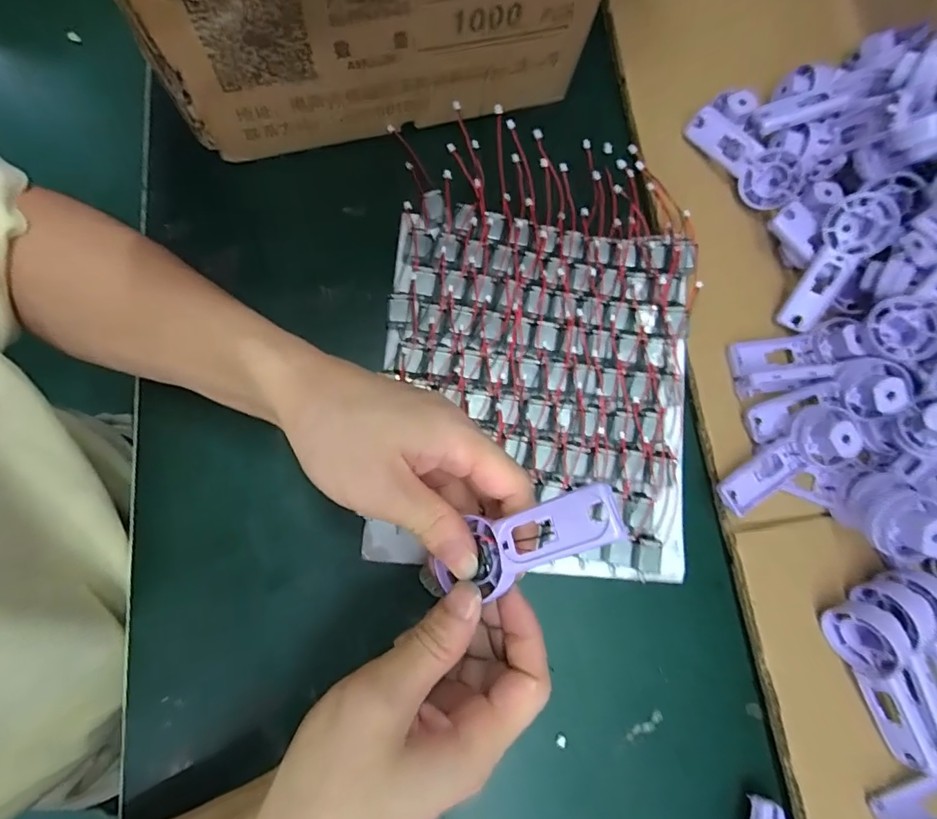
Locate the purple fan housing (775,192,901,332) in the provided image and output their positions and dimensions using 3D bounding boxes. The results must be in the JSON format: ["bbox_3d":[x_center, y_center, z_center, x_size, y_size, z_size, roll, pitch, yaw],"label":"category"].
[{"bbox_3d":[0.253,-0.101,0.336,0.037,0.014,0.096,29,106,5],"label":"purple fan housing"}]

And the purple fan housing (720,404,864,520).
[{"bbox_3d":[0.203,0.034,0.309,0.091,0.026,0.035,-37,80,6],"label":"purple fan housing"}]

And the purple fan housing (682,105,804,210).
[{"bbox_3d":[0.207,-0.190,0.365,0.094,0.011,0.040,42,117,6],"label":"purple fan housing"}]

